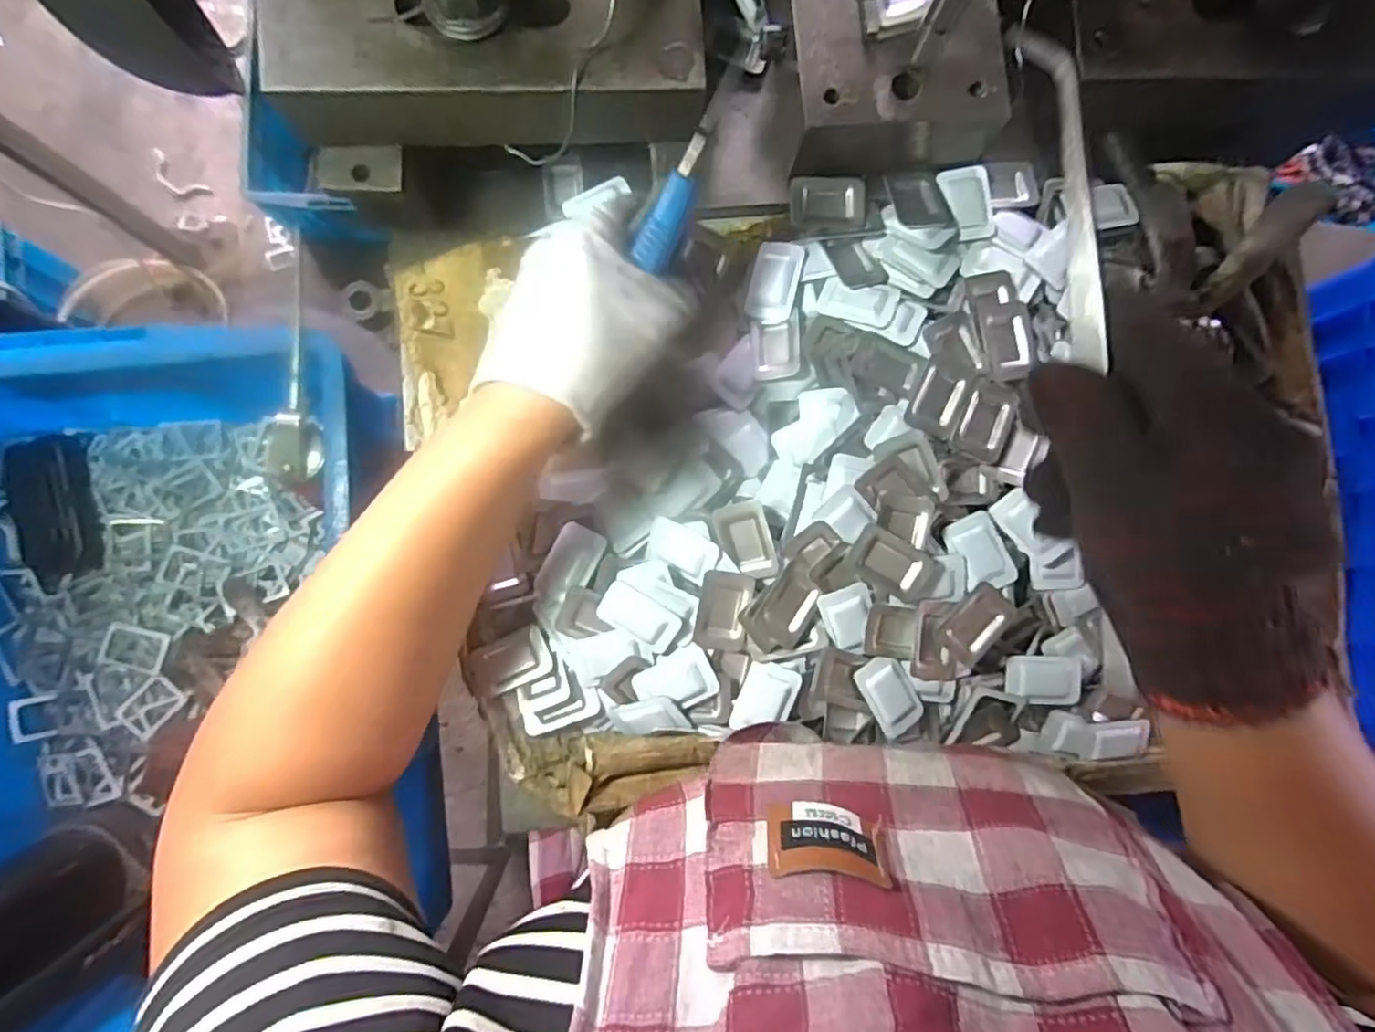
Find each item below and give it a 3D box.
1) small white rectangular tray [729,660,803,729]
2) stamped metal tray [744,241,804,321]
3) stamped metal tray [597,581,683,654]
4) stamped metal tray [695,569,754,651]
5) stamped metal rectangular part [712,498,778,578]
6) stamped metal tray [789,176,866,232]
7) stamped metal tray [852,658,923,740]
[{"bbox_3d":[0.040,0.093,0.322,0.027,0.008,0.037,21,86,-3],"label":"small white rectangular tray"},{"bbox_3d":[0.047,-0.128,0.348,0.026,0.004,0.042,16,98,19],"label":"stamped metal tray"},{"bbox_3d":[-0.024,0.052,0.324,0.041,0.004,0.025,32,106,-3],"label":"stamped metal tray"},{"bbox_3d":[0.018,0.048,0.321,0.027,0.005,0.039,10,86,-4],"label":"stamped metal tray"},{"bbox_3d":[0.030,0.013,0.322,0.024,0.005,0.041,-16,102,13],"label":"stamped metal rectangular part"},{"bbox_3d":[0.075,-0.167,0.340,0.040,0.004,0.028,-2,87,-4],"label":"stamped metal tray"},{"bbox_3d":[0.104,0.090,0.324,0.027,0.008,0.039,-28,89,-5],"label":"stamped metal tray"}]

